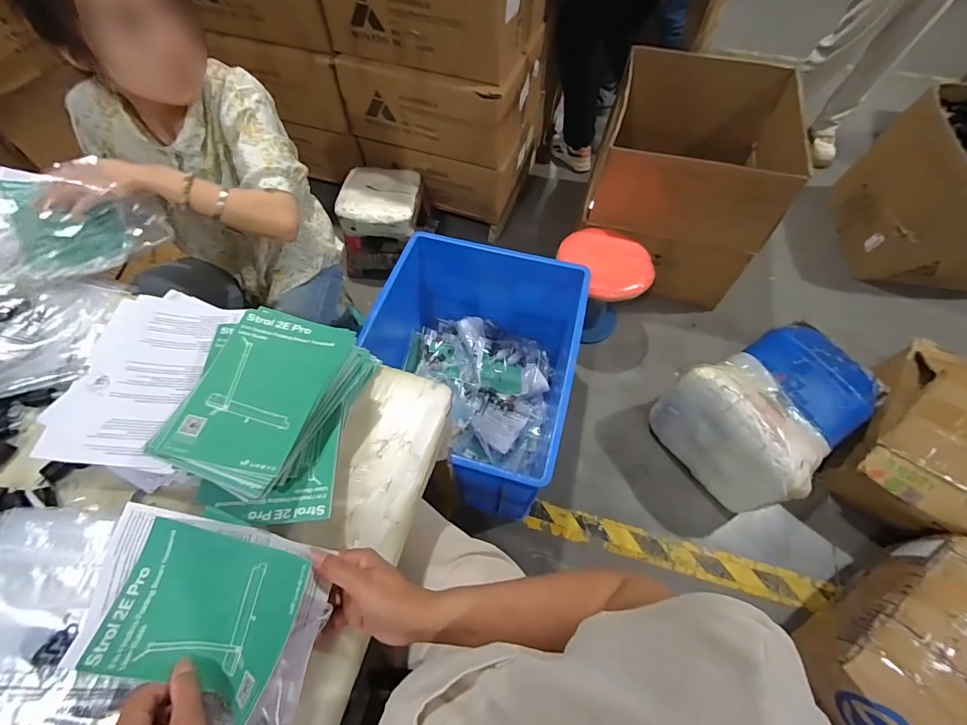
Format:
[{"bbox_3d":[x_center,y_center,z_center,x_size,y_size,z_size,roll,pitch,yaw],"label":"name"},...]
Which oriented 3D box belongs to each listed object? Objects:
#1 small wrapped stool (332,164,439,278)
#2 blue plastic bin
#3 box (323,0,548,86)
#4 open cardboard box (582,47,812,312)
[{"bbox_3d":[-0.332,-0.487,1.504,0.290,0.268,0.275,6,61,3],"label":"small wrapped stool"},{"bbox_3d":[-0.022,-0.003,1.133,0.477,0.344,0.647,13,61,6],"label":"blue plastic bin"},{"bbox_3d":[-0.130,-1.027,1.182,0.536,0.234,0.347,16,61,8],"label":"box"},{"bbox_3d":[0.661,-0.614,1.443,0.522,0.462,0.638,18,62,9],"label":"open cardboard box"}]

